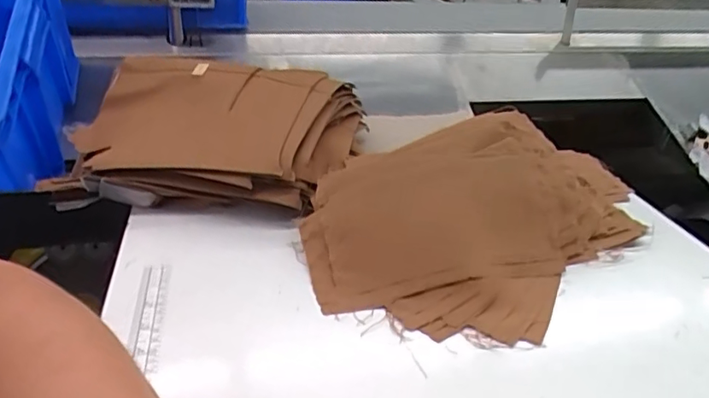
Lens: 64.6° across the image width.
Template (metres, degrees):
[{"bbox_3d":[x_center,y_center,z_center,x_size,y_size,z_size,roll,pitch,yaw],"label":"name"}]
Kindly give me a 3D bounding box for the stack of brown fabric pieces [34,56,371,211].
[{"bbox_3d":[-0.150,-0.074,0.622,0.298,0.108,0.218,4,27,2],"label":"stack of brown fabric pieces"}]

